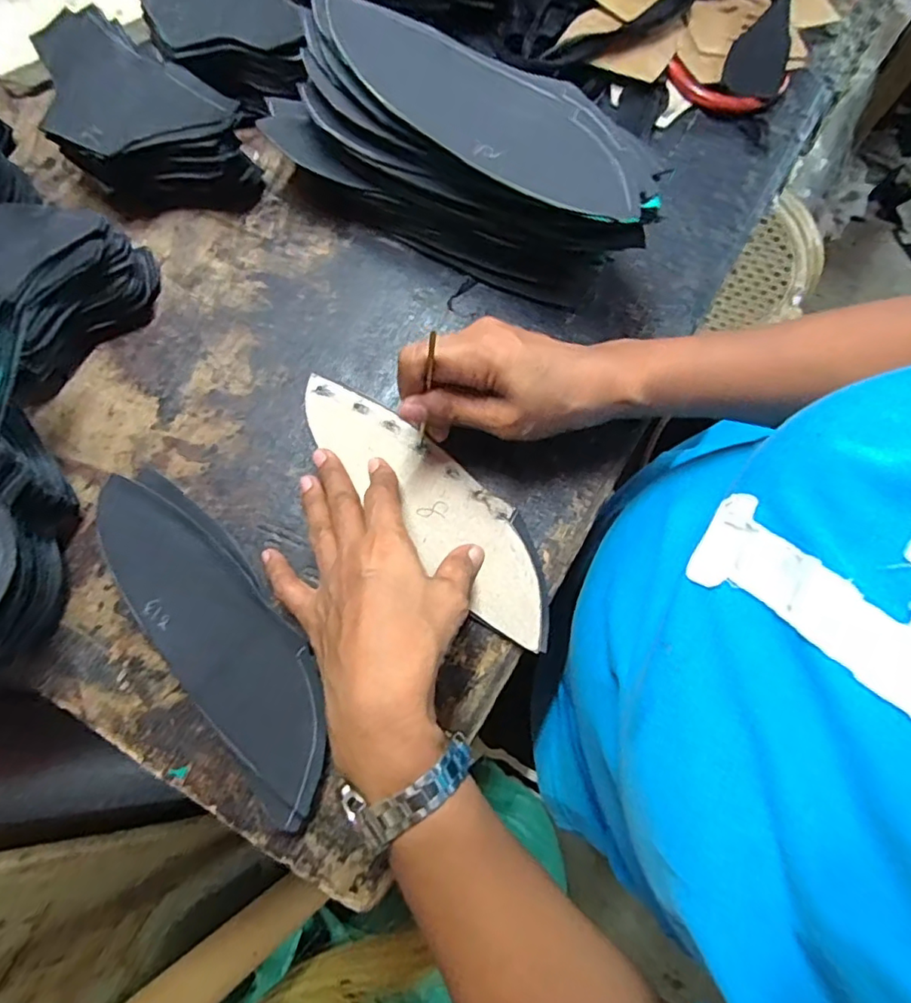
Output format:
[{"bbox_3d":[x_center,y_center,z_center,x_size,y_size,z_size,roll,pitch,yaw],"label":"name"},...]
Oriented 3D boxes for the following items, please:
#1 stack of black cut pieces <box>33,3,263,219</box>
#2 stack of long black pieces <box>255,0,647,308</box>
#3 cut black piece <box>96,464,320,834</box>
[{"bbox_3d":[-0.215,-0.255,0.394,0.156,0.054,0.097,41,80,9],"label":"stack of black cut pieces"},{"bbox_3d":[0.003,-0.219,0.366,0.250,0.098,0.086,26,78,6],"label":"stack of long black pieces"},{"bbox_3d":[-0.139,0.075,0.338,0.069,0.014,0.218,-34,79,-7],"label":"cut black piece"}]

